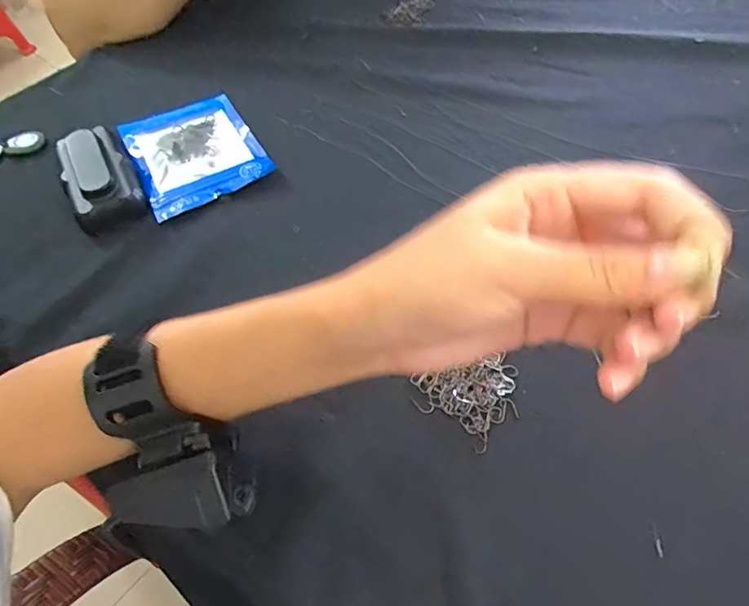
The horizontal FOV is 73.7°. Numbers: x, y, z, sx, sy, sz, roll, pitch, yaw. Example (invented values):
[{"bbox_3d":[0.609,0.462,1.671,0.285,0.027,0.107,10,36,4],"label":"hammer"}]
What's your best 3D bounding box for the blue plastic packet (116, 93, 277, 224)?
[{"bbox_3d":[-0.157,-0.133,0.438,0.100,0.017,0.147,-27,56,-13],"label":"blue plastic packet"}]

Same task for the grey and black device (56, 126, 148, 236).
[{"bbox_3d":[-0.224,-0.102,0.406,0.051,0.031,0.114,-26,58,-14],"label":"grey and black device"}]

